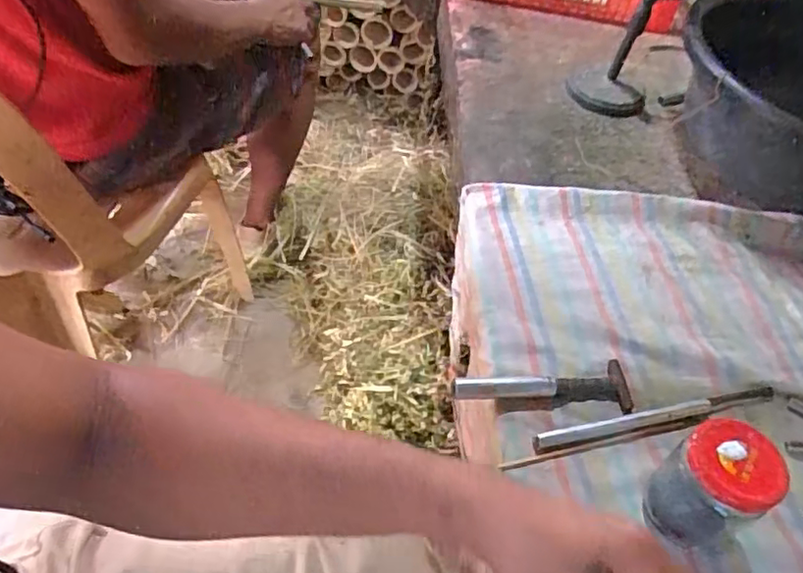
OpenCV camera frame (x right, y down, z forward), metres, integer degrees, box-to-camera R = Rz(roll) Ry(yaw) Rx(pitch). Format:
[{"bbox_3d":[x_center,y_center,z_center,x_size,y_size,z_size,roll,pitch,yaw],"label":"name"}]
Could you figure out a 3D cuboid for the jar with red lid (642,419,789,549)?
[{"bbox_3d":[0.227,0.146,0.451,0.061,0.092,0.063,5,49,-6],"label":"jar with red lid"}]

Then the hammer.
[{"bbox_3d":[0.123,0.086,0.536,0.155,0.017,0.044,3,49,-8],"label":"hammer"}]

